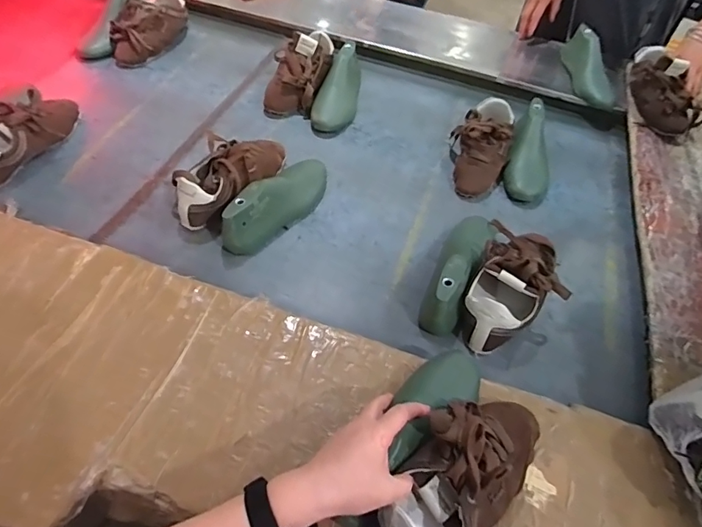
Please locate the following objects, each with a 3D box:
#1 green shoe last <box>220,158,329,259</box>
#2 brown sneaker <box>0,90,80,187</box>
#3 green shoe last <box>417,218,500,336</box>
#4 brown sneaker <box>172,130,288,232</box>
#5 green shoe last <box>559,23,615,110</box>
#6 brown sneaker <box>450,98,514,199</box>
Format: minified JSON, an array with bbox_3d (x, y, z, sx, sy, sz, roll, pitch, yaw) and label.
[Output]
[{"bbox_3d":[-0.115,-0.112,0.775,0.072,0.081,0.245,27,56,15],"label":"green shoe last"},{"bbox_3d":[-0.588,-0.235,0.824,0.090,0.083,0.233,18,54,8],"label":"brown sneaker"},{"bbox_3d":[0.169,-0.002,0.715,0.062,0.082,0.233,24,56,13],"label":"green shoe last"},{"bbox_3d":[-0.207,-0.158,0.795,0.088,0.087,0.232,29,57,16],"label":"brown sneaker"},{"bbox_3d":[0.547,-0.455,1.067,0.084,0.103,0.233,8,53,1],"label":"green shoe last"},{"bbox_3d":[0.251,-0.234,0.890,0.111,0.078,0.229,20,55,10],"label":"brown sneaker"}]

